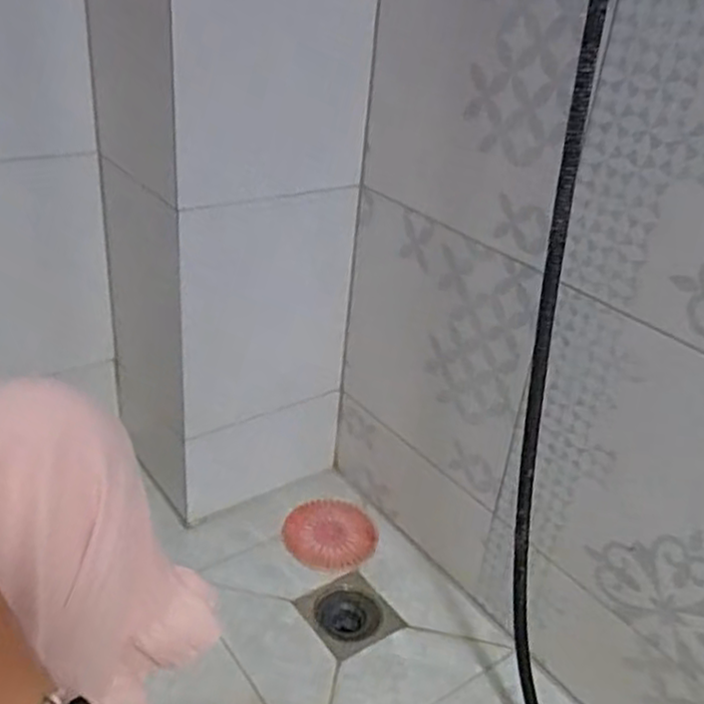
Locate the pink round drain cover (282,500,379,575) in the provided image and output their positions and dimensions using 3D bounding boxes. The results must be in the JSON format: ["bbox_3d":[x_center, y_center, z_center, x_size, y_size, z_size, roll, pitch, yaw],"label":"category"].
[{"bbox_3d":[-0.030,0.257,1.053,0.127,0.011,0.132,4,30,-2],"label":"pink round drain cover"}]

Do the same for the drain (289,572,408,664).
[{"bbox_3d":[-0.004,0.334,0.942,0.097,0.020,0.113,-18,38,-34],"label":"drain"}]

